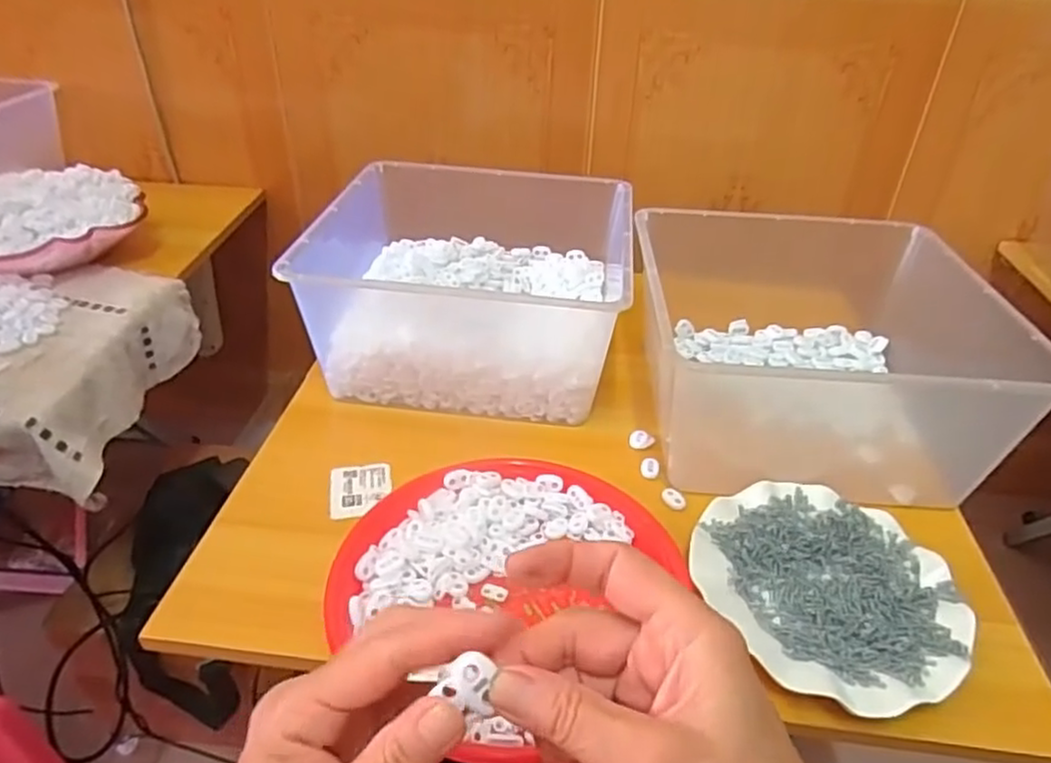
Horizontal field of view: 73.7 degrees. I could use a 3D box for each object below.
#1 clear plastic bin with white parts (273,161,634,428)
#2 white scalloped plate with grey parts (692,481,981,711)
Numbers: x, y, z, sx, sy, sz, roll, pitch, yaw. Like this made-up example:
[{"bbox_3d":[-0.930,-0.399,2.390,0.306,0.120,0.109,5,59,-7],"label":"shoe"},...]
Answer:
[{"bbox_3d":[-0.049,-0.109,0.714,0.279,0.125,0.279,9,37,8],"label":"clear plastic bin with white parts"},{"bbox_3d":[0.219,0.147,0.509,0.171,0.020,0.183,2,36,-2],"label":"white scalloped plate with grey parts"}]

